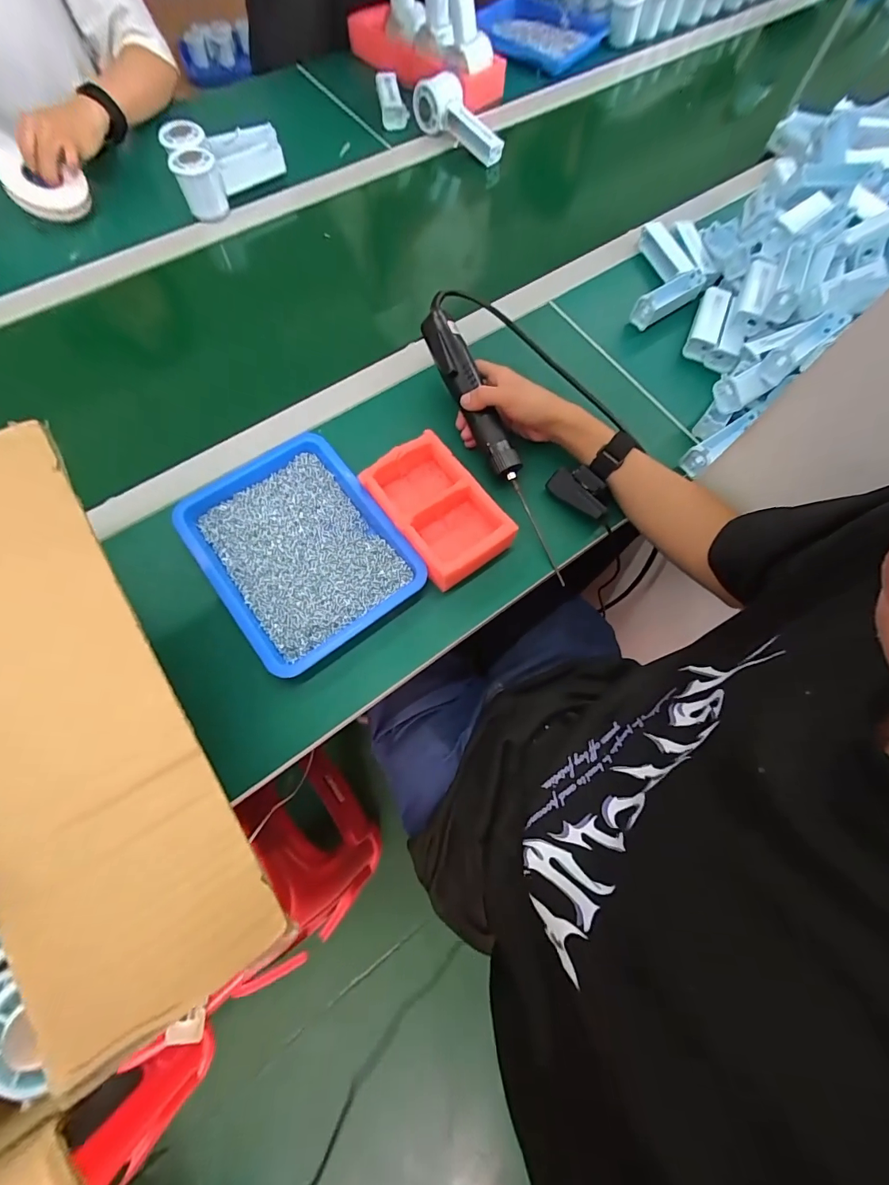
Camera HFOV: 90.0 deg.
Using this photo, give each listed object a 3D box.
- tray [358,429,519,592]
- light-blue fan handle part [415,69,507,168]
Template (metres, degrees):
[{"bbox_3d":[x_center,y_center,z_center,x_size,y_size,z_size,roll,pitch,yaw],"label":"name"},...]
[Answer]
[{"bbox_3d":[-0.006,-0.082,0.449,0.090,0.035,0.148,-35,75,-14],"label":"tray"},{"bbox_3d":[0.026,-0.748,0.708,0.162,0.056,0.062,35,72,-4],"label":"light-blue fan handle part"}]

